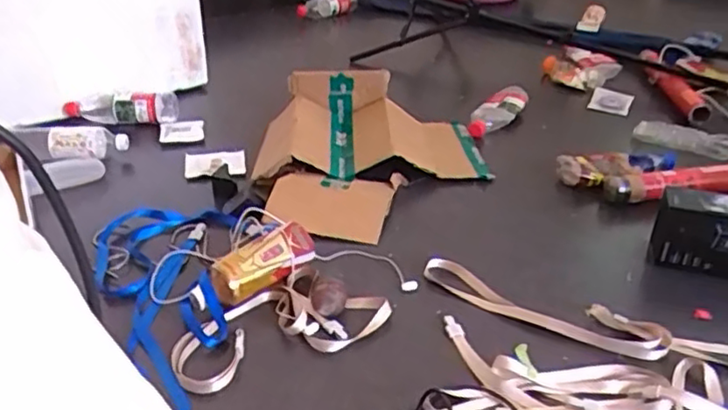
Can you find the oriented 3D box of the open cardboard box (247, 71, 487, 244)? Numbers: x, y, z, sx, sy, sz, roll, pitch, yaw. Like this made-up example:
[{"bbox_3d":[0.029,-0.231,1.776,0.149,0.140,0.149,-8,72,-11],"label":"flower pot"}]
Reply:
[{"bbox_3d":[0.013,-0.118,1.248,0.424,0.119,0.488,-5,32,-7],"label":"open cardboard box"}]

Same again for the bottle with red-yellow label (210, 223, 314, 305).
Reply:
[{"bbox_3d":[-0.142,0.082,0.928,0.153,0.062,0.057,-23,38,-32],"label":"bottle with red-yellow label"}]

